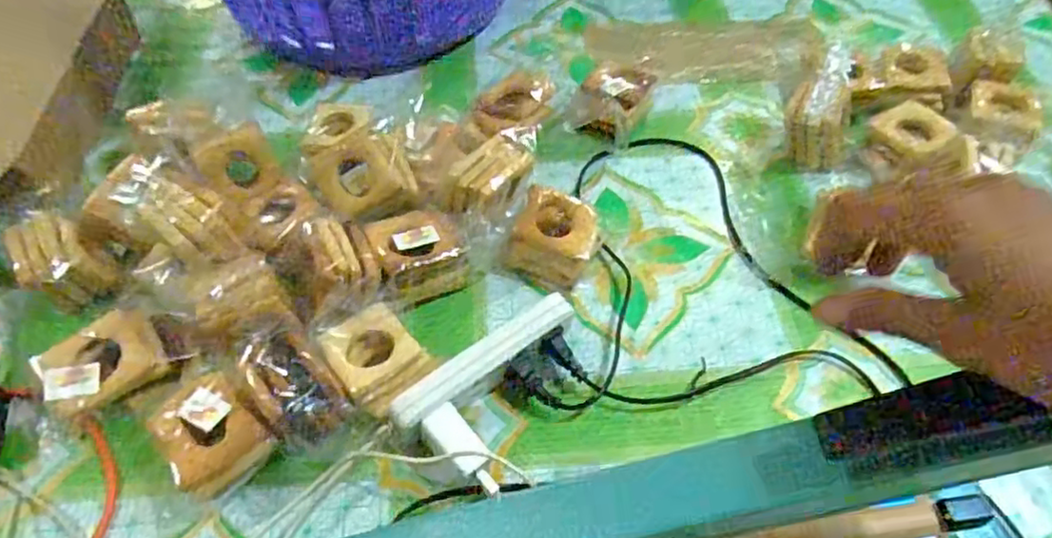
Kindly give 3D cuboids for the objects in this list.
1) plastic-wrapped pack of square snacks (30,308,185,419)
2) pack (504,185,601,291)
[{"bbox_3d":[-0.289,0.066,0.467,0.081,0.039,0.059,-34,61,-24],"label":"plastic-wrapped pack of square snacks"},{"bbox_3d":[0.023,-0.021,0.539,0.065,0.043,0.065,23,56,14],"label":"pack"}]

